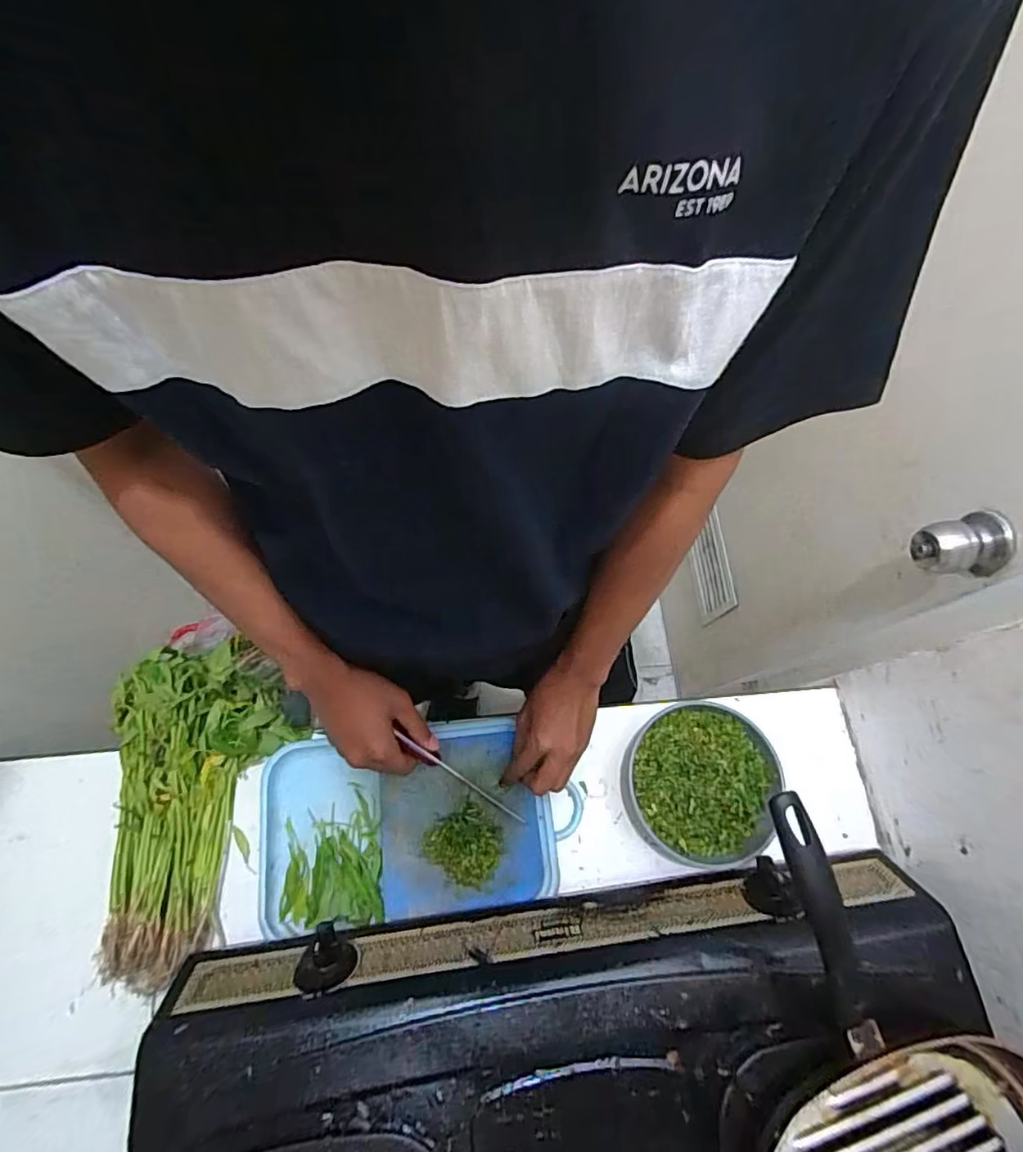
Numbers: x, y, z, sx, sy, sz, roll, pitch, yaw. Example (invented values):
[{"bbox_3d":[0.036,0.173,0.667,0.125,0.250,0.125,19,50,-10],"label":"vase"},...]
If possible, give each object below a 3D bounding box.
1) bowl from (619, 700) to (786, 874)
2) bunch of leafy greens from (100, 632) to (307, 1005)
[{"bbox_3d":[0.199,0.223,0.616,0.146,0.069,0.157,1,70,-2],"label":"bowl"},{"bbox_3d":[-0.332,0.231,0.611,0.176,0.069,0.327,-8,71,-5],"label":"bunch of leafy greens"}]

